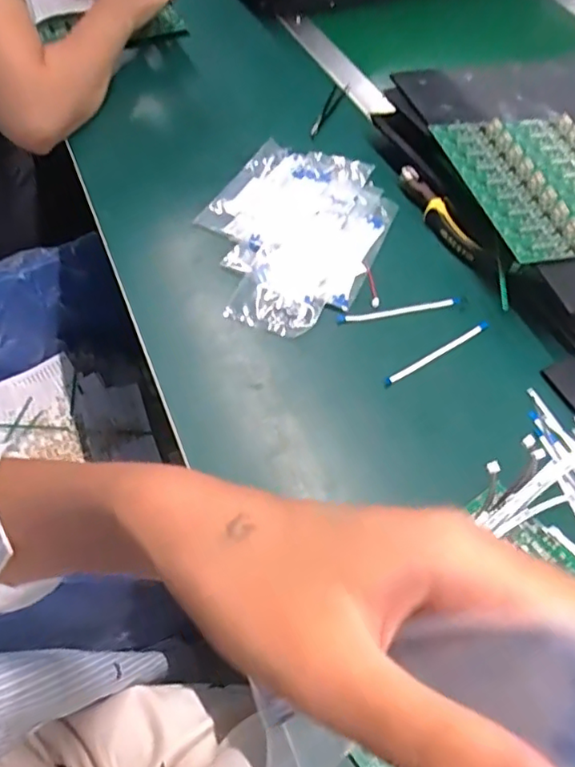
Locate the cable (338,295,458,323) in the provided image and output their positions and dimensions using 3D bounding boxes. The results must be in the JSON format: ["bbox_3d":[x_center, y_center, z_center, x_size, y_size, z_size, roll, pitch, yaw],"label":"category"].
[{"bbox_3d":[0.102,-0.067,0.531,0.116,0.005,0.008,-10,57,-8],"label":"cable"}]

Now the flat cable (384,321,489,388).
[{"bbox_3d":[0.130,-0.026,0.503,0.116,0.004,0.007,-28,61,-19],"label":"flat cable"}]

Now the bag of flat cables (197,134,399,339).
[{"bbox_3d":[0.000,-0.152,0.575,0.173,0.017,0.237,20,58,12],"label":"bag of flat cables"}]

